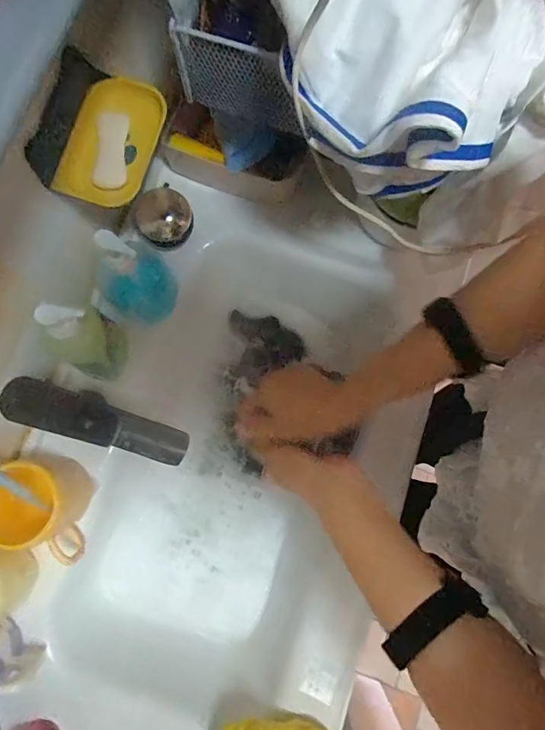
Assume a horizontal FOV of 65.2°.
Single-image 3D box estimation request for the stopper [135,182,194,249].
[{"bbox_3d":[-0.142,-0.194,0.565,0.069,0.046,0.068,0,80,-1],"label":"stopper"}]

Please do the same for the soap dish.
[{"bbox_3d":[-0.174,-0.232,0.438,0.100,0.045,0.134,24,93,-16],"label":"soap dish"}]

